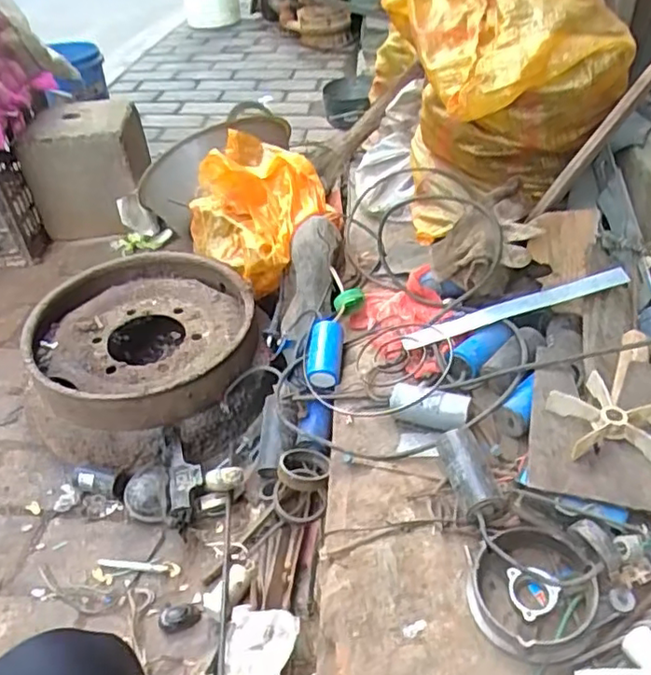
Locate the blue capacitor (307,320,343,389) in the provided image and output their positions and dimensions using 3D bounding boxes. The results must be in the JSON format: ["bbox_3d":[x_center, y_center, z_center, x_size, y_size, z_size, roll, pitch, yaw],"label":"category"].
[{"bbox_3d":[-0.002,0.019,0.956,0.055,0.053,0.124,1,40,4],"label":"blue capacitor"}]

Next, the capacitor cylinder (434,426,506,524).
[{"bbox_3d":[0.169,0.159,0.721,0.053,0.053,0.113,-13,54,-13],"label":"capacitor cylinder"}]

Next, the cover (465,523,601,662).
[{"bbox_3d":[0.213,0.261,0.625,0.117,0.061,0.122,-1,40,1],"label":"cover"}]

